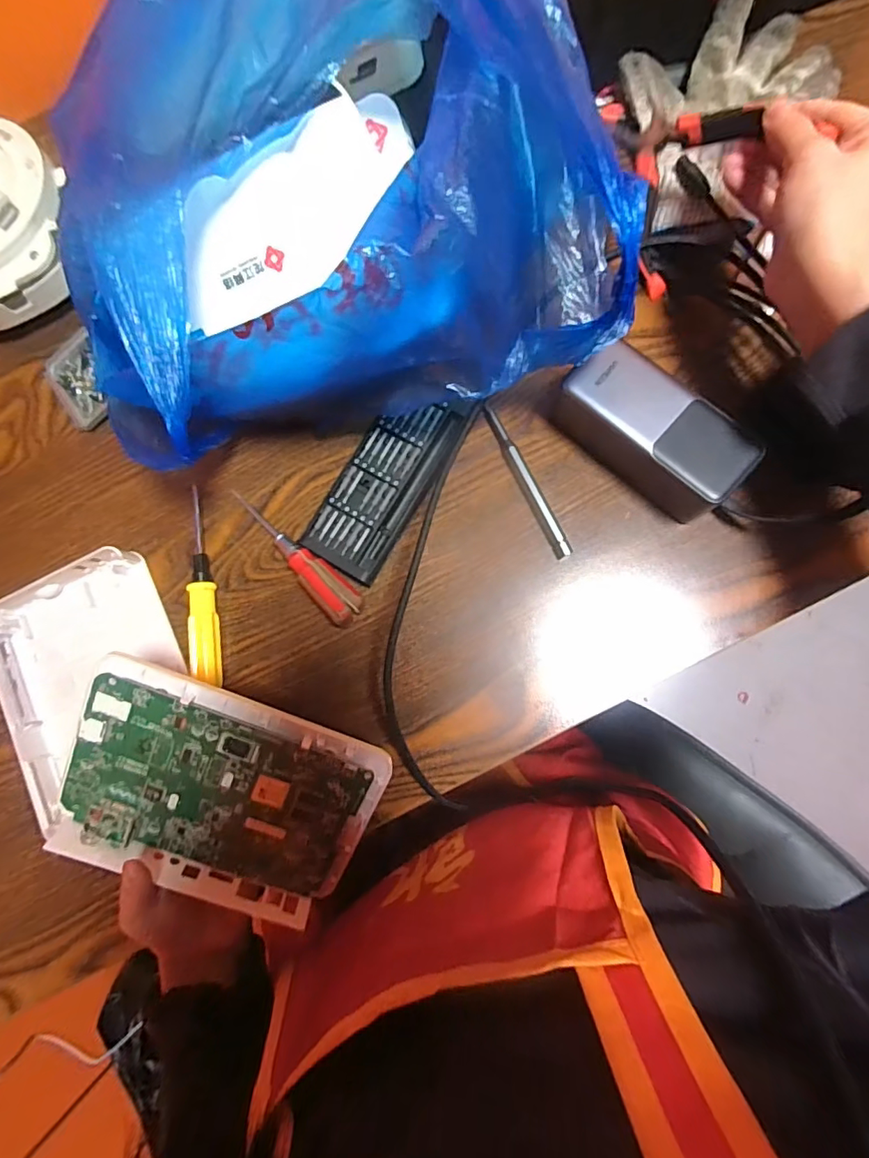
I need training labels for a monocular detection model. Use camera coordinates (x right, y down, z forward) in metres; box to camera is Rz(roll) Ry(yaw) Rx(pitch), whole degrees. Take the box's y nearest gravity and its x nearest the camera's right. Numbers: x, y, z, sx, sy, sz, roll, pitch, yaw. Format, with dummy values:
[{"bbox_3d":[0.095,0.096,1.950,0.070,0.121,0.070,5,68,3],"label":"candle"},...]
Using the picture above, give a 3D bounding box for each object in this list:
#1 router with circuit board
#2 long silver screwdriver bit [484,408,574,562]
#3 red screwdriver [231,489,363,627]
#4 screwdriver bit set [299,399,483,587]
[{"bbox_3d":[-0.125,0.129,0.300,0.172,0.017,0.125,22,103,-8],"label":"router with circuit board"},{"bbox_3d":[0.067,-0.072,0.374,0.011,0.011,0.125,-26,80,1],"label":"long silver screwdriver bit"},{"bbox_3d":[-0.101,-0.018,0.372,0.129,0.026,0.026,44,87,10],"label":"red screwdriver"},{"bbox_3d":[-0.034,-0.075,0.379,0.064,0.016,0.151,32,85,9],"label":"screwdriver bit set"}]

